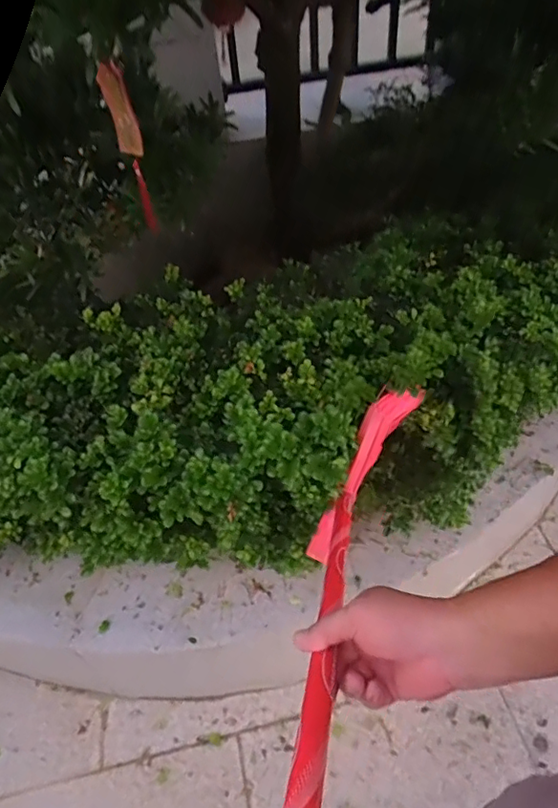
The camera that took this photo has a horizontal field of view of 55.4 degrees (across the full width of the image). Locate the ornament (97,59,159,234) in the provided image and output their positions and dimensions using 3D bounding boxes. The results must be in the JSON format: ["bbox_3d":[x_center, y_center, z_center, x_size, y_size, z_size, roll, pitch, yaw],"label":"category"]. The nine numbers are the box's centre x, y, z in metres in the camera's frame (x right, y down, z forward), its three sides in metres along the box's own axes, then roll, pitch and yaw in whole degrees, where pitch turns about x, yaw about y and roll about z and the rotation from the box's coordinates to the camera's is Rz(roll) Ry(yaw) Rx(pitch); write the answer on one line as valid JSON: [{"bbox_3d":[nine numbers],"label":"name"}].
[{"bbox_3d":[-0.155,-0.266,0.561,0.020,0.162,0.035,-22,51,-15],"label":"ornament"}]

